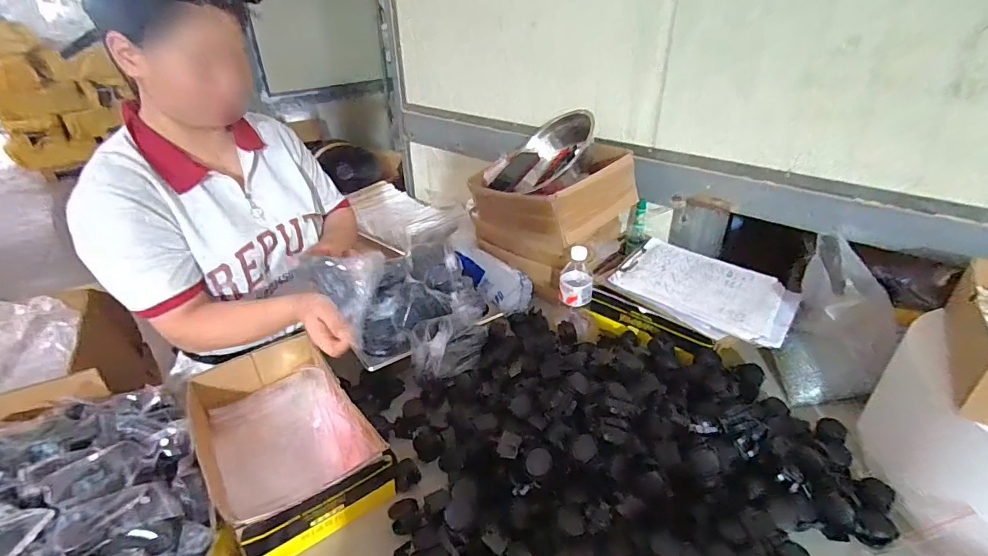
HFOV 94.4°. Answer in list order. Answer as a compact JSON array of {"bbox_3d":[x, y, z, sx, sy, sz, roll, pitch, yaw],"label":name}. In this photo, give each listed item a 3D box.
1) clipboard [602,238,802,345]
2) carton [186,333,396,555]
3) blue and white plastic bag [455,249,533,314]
[{"bbox_3d":[0.447,0.021,0.979,0.333,0.050,0.236,26,40,37],"label":"clipboard"},{"bbox_3d":[-0.341,0.251,0.745,0.225,0.088,0.368,-20,36,-29],"label":"carton"},{"bbox_3d":[-0.005,-0.007,1.151,0.234,0.072,0.086,38,44,18],"label":"blue and white plastic bag"}]

